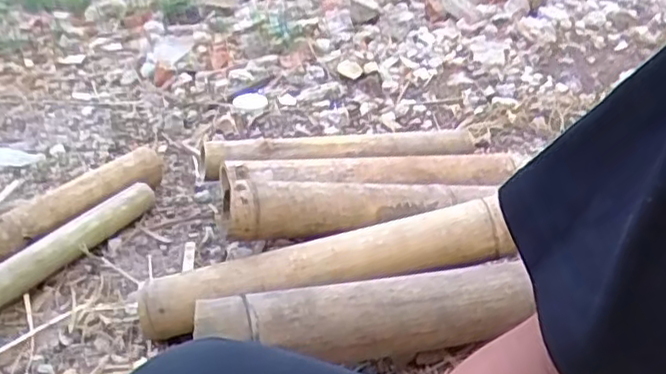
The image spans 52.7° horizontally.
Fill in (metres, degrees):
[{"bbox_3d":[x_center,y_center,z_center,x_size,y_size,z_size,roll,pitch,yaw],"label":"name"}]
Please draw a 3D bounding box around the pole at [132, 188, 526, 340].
[{"bbox_3d":[-0.015,0.117,0.937,0.525,0.077,0.087,-13,30,3],"label":"pole"}]

